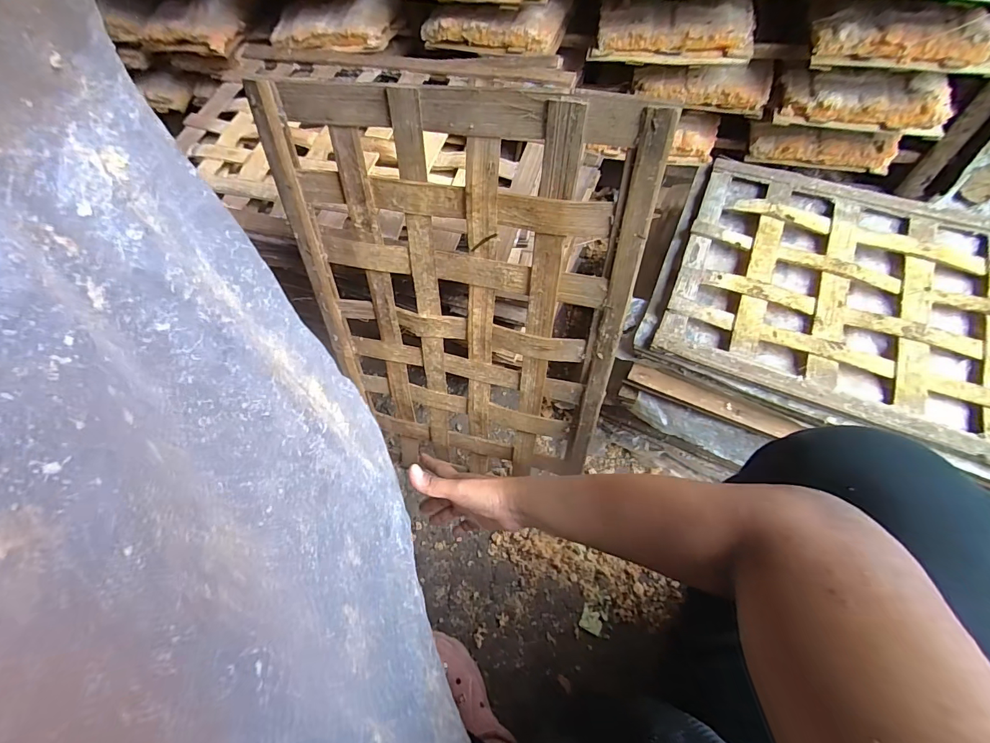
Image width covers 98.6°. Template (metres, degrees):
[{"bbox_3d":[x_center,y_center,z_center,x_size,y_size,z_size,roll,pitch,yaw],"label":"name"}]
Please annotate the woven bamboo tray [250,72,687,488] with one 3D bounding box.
[{"bbox_3d":[-0.033,-0.034,0.485,0.330,0.494,0.018,11,45,12],"label":"woven bamboo tray"}]

